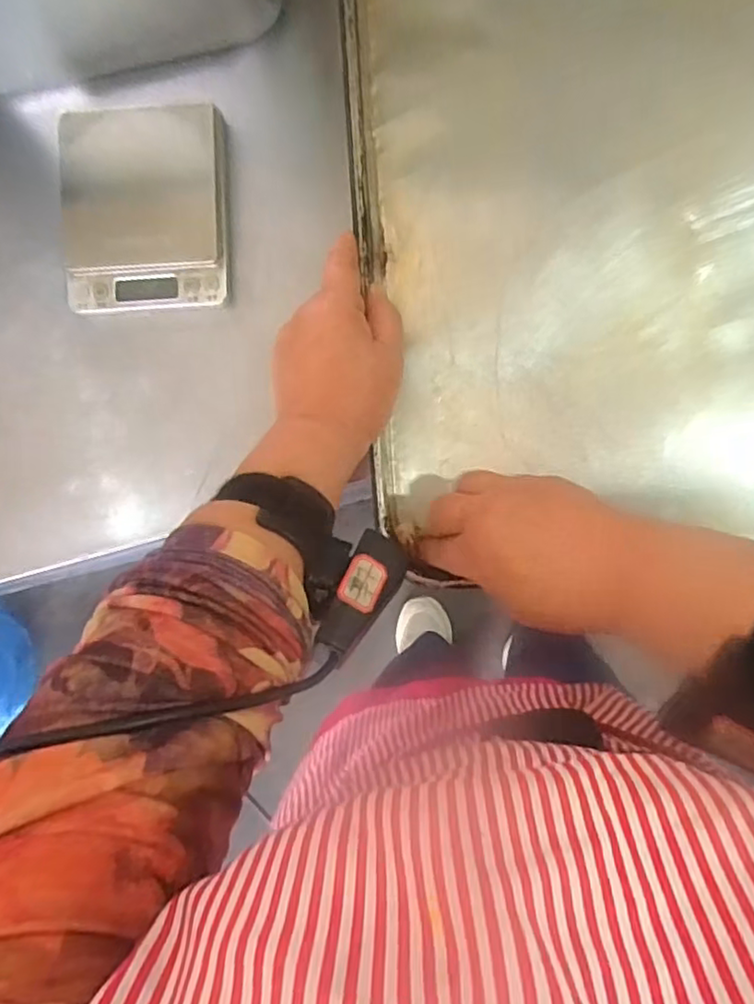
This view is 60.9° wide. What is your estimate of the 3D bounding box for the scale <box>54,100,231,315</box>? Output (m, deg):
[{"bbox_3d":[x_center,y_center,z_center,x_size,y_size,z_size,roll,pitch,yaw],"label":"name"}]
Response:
[{"bbox_3d":[-0.149,-0.183,0.407,0.105,0.020,0.120,-1,91,6],"label":"scale"}]

